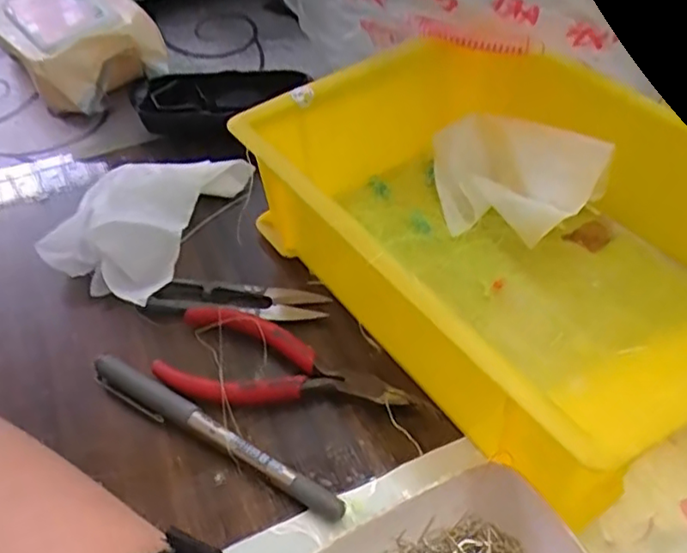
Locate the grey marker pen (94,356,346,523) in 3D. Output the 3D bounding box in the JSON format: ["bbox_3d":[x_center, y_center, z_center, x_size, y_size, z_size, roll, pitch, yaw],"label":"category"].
[{"bbox_3d":[-0.059,0.069,0.285,0.138,0.011,0.013,23,53,24],"label":"grey marker pen"}]

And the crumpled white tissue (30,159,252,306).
[{"bbox_3d":[-0.101,-0.039,0.372,0.099,0.040,0.124,25,54,25],"label":"crumpled white tissue"}]

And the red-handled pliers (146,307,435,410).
[{"bbox_3d":[-0.026,0.043,0.305,0.121,0.013,0.049,8,48,12],"label":"red-handled pliers"}]

